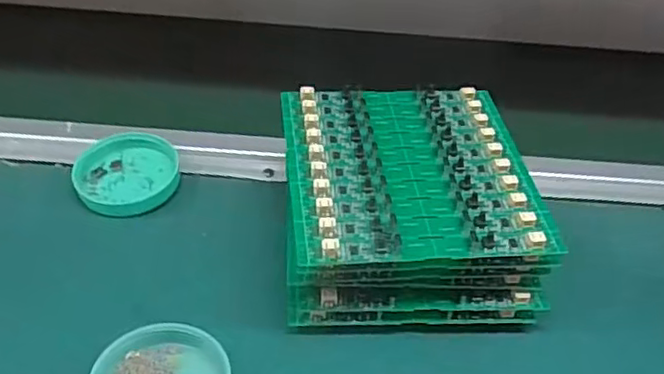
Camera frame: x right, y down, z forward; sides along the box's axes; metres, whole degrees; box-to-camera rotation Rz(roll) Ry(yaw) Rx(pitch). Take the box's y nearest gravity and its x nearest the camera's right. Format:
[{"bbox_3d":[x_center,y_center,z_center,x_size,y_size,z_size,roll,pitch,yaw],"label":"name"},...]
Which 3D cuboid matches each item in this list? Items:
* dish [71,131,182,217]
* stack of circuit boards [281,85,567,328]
[{"bbox_3d":[-0.141,-0.011,0.423,0.070,0.018,0.065,3,40,-3],"label":"dish"},{"bbox_3d":[0.043,0.008,0.377,0.139,0.068,0.140,0,39,-6],"label":"stack of circuit boards"}]

